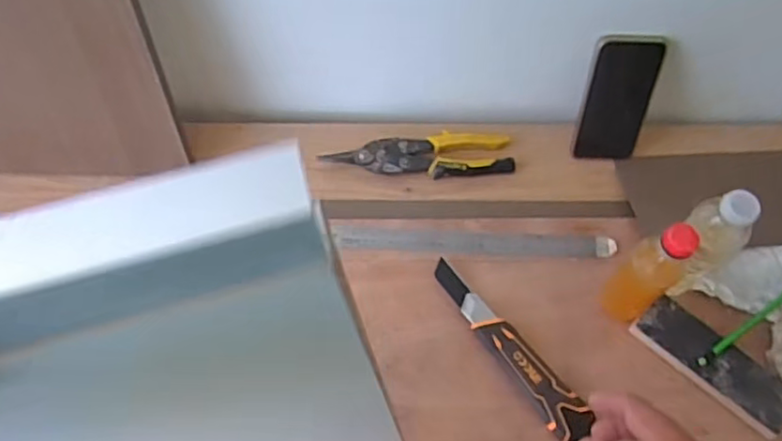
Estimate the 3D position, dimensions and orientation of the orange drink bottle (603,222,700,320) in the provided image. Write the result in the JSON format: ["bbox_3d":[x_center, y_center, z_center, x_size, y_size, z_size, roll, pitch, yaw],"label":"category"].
[{"bbox_3d":[0.260,0.060,0.674,0.050,0.184,0.054,-34,71,-15],"label":"orange drink bottle"}]

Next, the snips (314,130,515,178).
[{"bbox_3d":[0.037,-0.083,0.825,0.232,0.019,0.056,-4,66,-3],"label":"snips"}]

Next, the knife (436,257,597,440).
[{"bbox_3d":[0.128,0.137,0.717,0.043,0.013,0.232,-34,68,-15],"label":"knife"}]

